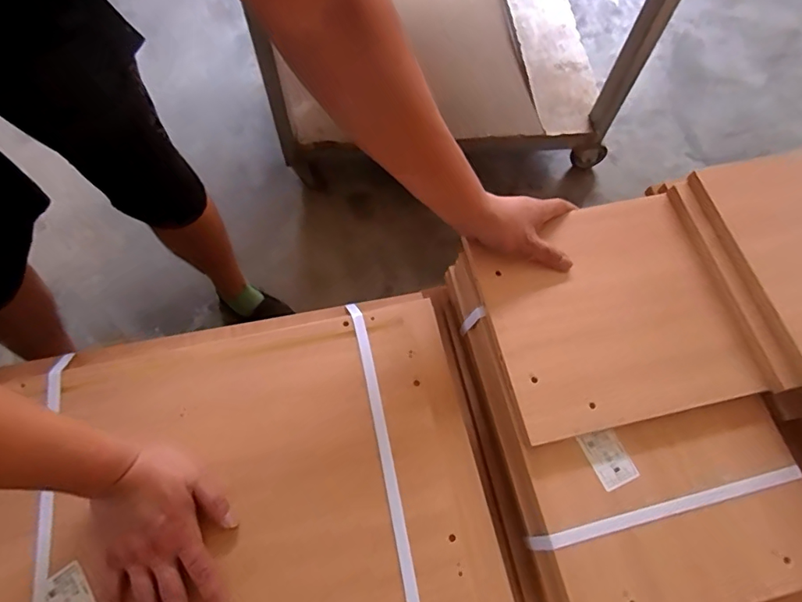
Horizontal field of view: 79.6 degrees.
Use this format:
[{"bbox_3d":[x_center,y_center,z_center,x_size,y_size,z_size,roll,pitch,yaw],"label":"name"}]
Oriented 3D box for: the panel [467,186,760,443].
[{"bbox_3d":[0.227,0.009,0.538,0.254,0.015,0.244,-12,67,-6],"label":"panel"}]

